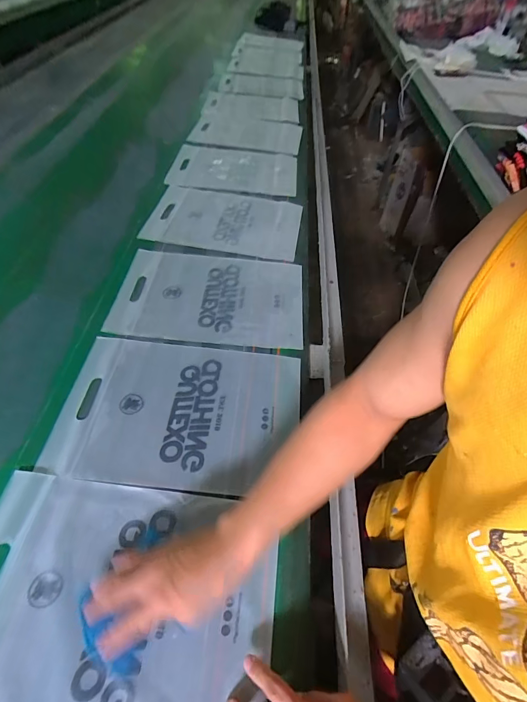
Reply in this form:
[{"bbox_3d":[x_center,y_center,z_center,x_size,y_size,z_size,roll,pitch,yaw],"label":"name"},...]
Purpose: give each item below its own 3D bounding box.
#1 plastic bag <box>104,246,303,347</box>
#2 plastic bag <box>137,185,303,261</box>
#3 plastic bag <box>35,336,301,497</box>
[{"bbox_3d":[-0.105,-0.117,0.745,0.367,0.012,0.250,4,51,0],"label":"plastic bag"},{"bbox_3d":[-0.092,-0.330,0.900,0.357,0.014,0.241,8,52,3],"label":"plastic bag"},{"bbox_3d":[-0.128,0.094,0.586,0.362,0.007,0.250,7,52,0],"label":"plastic bag"}]

